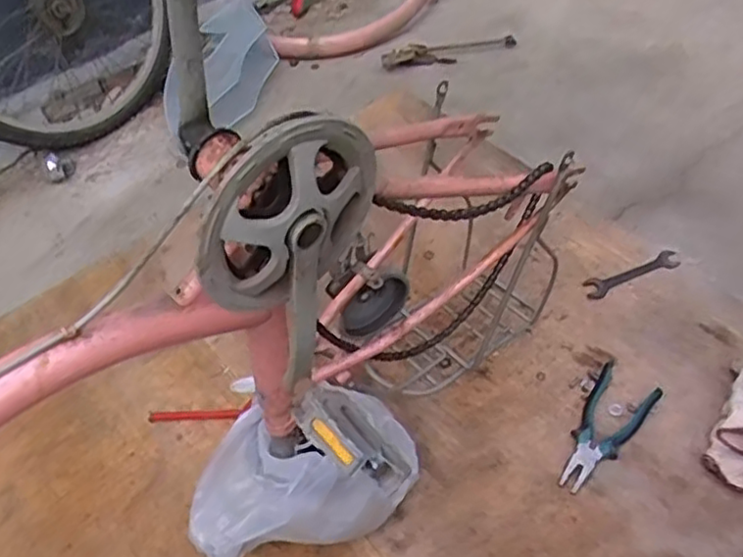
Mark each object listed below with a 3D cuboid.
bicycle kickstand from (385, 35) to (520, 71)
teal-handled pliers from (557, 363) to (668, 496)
[{"bbox_3d":[0.177,-0.503,1.512,0.310,0.032,0.056,-7,52,-4],"label":"bicycle kickstand"},{"bbox_3d":[0.314,0.204,0.919,0.080,0.023,0.193,31,58,23],"label":"teal-handled pliers"}]

